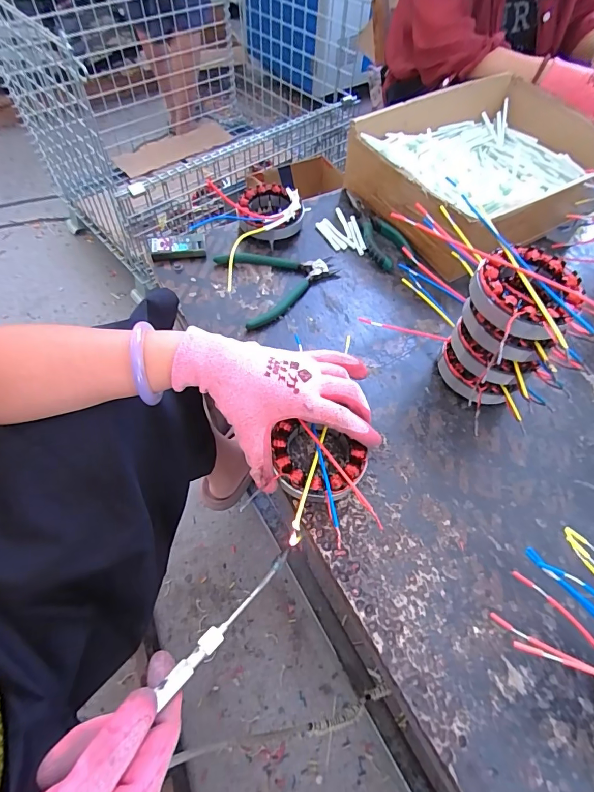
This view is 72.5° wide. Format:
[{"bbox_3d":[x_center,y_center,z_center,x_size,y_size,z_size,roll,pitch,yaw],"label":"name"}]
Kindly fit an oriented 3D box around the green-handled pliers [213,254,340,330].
[{"bbox_3d":[-0.017,-0.147,0.493,0.135,0.014,0.113,-21,62,-16],"label":"green-handled pliers"}]

